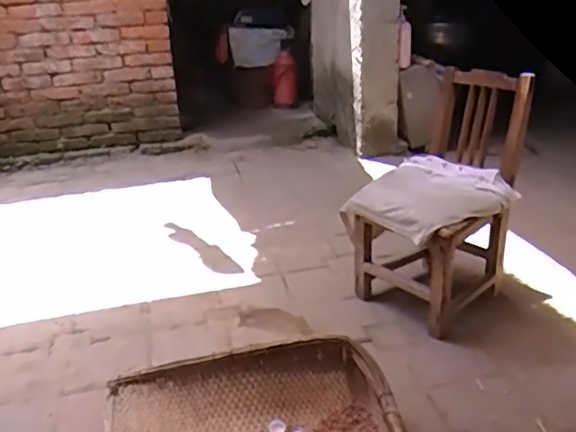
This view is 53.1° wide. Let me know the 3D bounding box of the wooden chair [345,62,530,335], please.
[{"bbox_3d":[0.403,-0.048,1.553,0.392,0.577,0.342,-19,28,-33],"label":"wooden chair"}]

